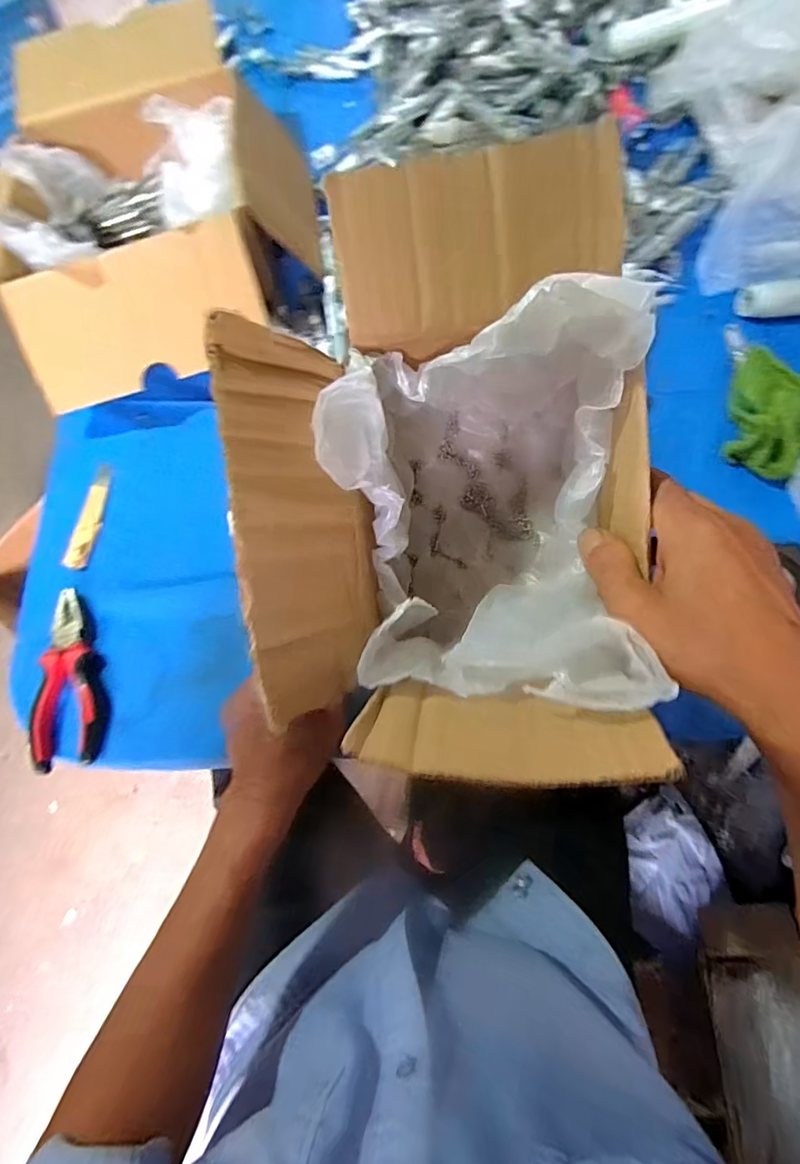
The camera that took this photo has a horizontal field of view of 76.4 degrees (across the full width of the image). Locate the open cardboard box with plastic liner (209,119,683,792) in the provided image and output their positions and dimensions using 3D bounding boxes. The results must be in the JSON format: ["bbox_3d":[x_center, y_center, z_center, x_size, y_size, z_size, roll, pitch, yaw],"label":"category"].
[{"bbox_3d":[0.029,-0.057,0.312,0.211,0.196,0.295,-8,87,1],"label":"open cardboard box with plastic liner"}]

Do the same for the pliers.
[{"bbox_3d":[-0.284,0.083,0.450,0.056,0.023,0.150,-4,70,1],"label":"pliers"}]

